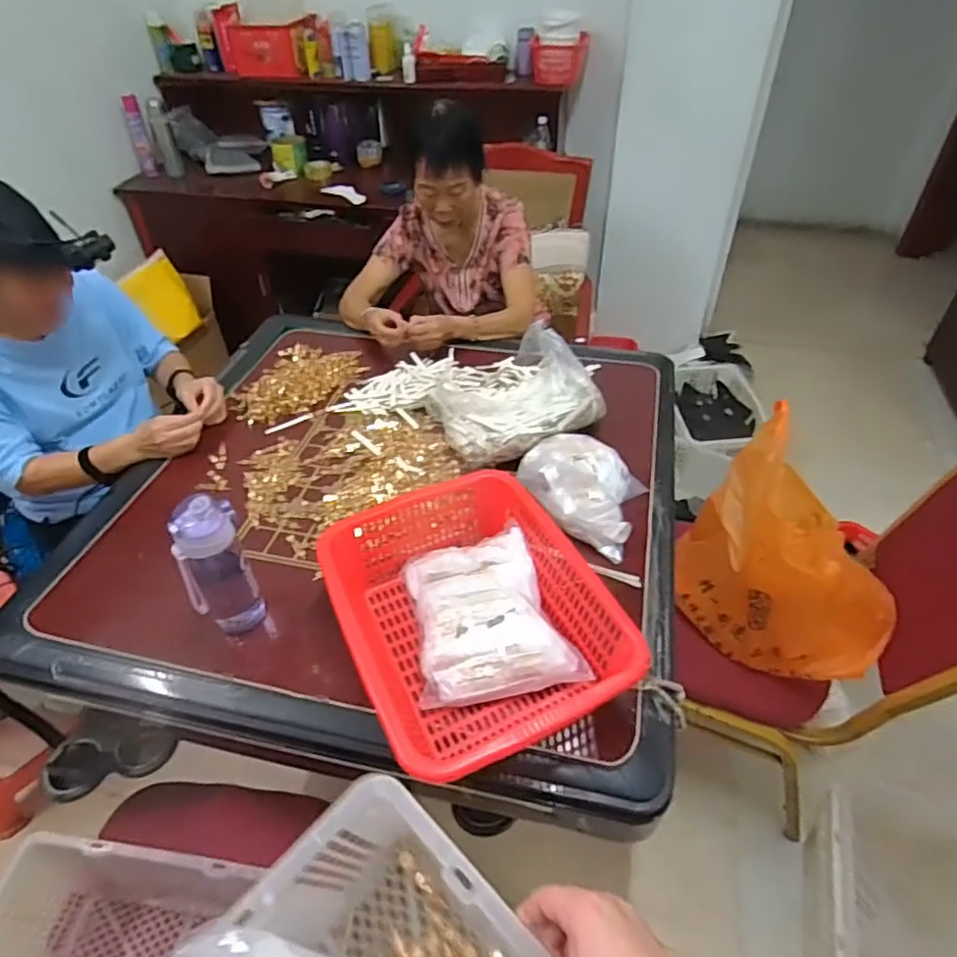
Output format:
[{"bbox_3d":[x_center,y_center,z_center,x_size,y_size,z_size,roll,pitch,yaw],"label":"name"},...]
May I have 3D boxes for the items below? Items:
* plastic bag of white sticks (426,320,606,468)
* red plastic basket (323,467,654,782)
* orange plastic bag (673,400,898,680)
[{"bbox_3d":[0.065,-0.167,1.170,0.287,0.154,0.280,-24,47,-22],"label":"plastic bag of white sticks"},{"bbox_3d":[-0.017,0.178,0.825,0.304,0.125,0.406,-19,46,-18],"label":"red plastic basket"},{"bbox_3d":[0.548,0.160,1.142,0.205,0.361,0.396,-26,48,-23],"label":"orange plastic bag"}]

